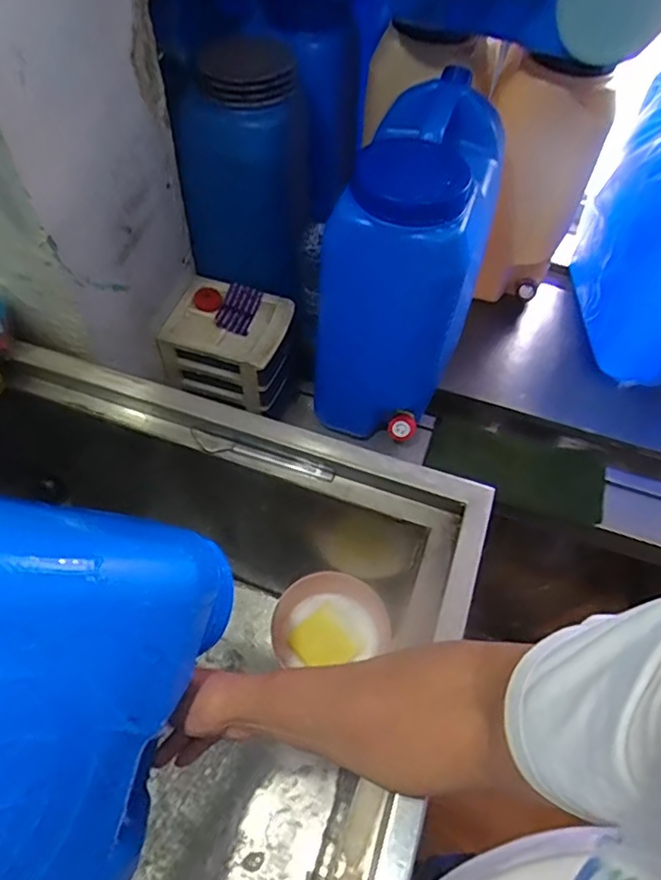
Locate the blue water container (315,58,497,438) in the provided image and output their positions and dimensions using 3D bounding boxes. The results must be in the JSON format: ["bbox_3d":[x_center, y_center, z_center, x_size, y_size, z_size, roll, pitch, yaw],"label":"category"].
[{"bbox_3d":[0.105,-0.227,0.815,0.176,0.403,0.281,19,57,10],"label":"blue water container"}]

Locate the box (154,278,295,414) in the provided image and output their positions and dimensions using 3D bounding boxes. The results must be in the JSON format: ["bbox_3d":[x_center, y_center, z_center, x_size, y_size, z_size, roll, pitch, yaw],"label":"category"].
[{"bbox_3d":[-0.146,-0.143,0.896,0.170,0.109,0.139,16,56,8],"label":"box"}]

